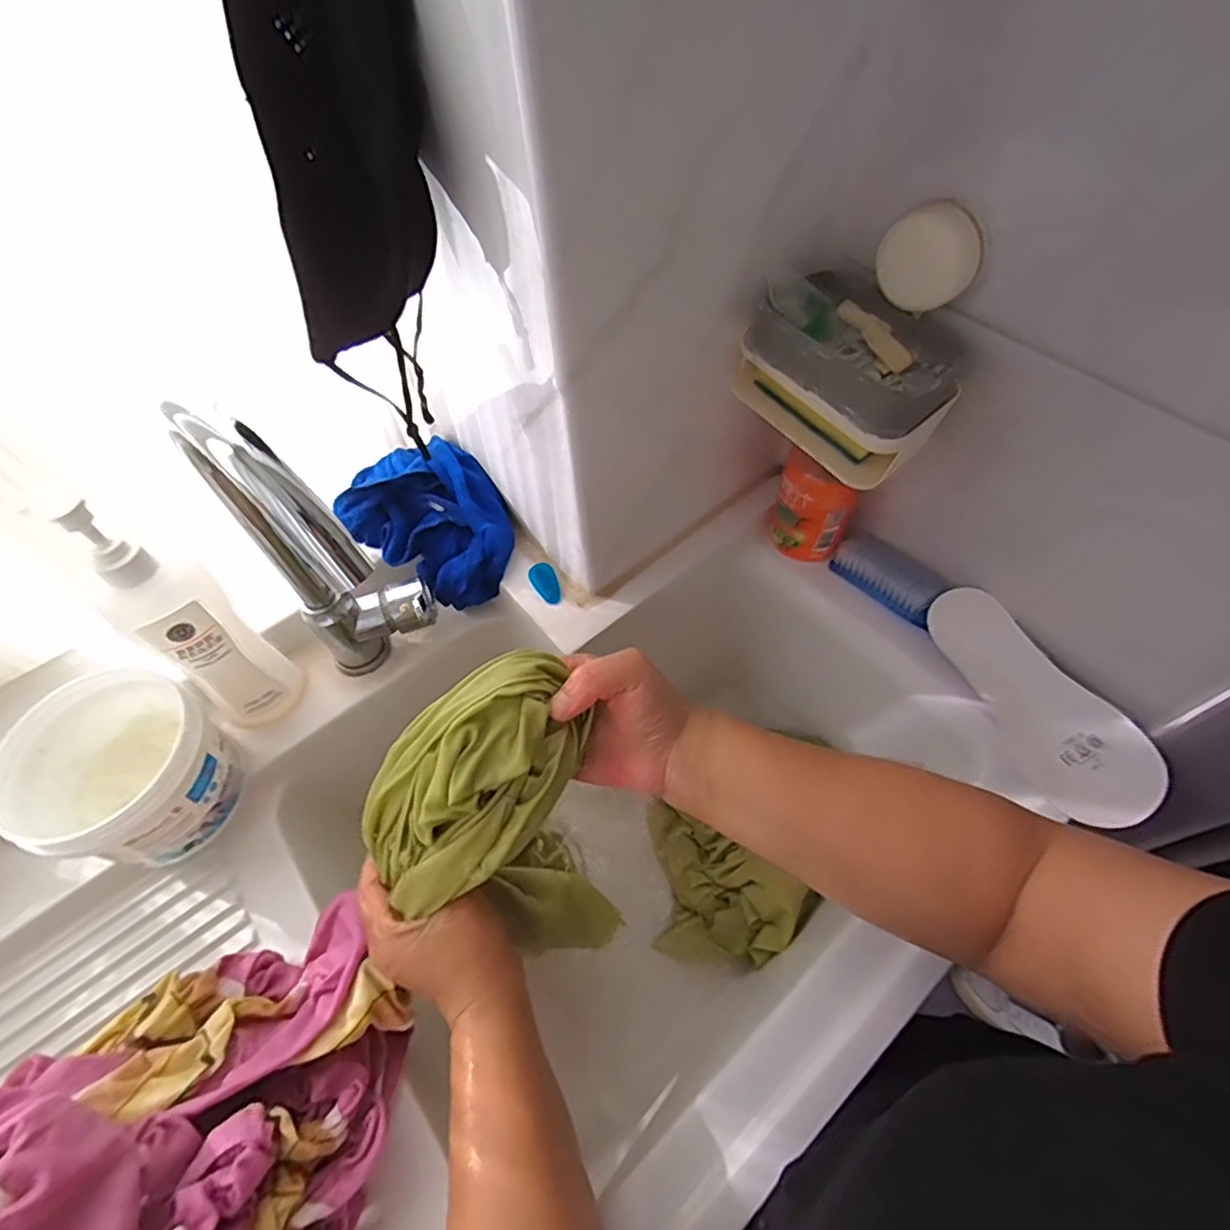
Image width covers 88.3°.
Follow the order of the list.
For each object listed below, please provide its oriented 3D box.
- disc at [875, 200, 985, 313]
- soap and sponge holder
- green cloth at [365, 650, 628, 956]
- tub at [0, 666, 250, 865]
[{"bbox_3d":[0.186,-0.211,0.375,0.054,0.056,0.016,10,58,9],"label":"disc"},{"bbox_3d":[0.154,-0.160,0.422,0.089,0.081,0.134,-39,64,-20],"label":"soap and sponge holder"},{"bbox_3d":[-0.077,0.123,0.386,0.132,0.169,0.129,-7,57,-1],"label":"green cloth"},{"bbox_3d":[-0.343,0.113,0.453,0.116,0.083,0.116,-1,57,2],"label":"tub"}]

